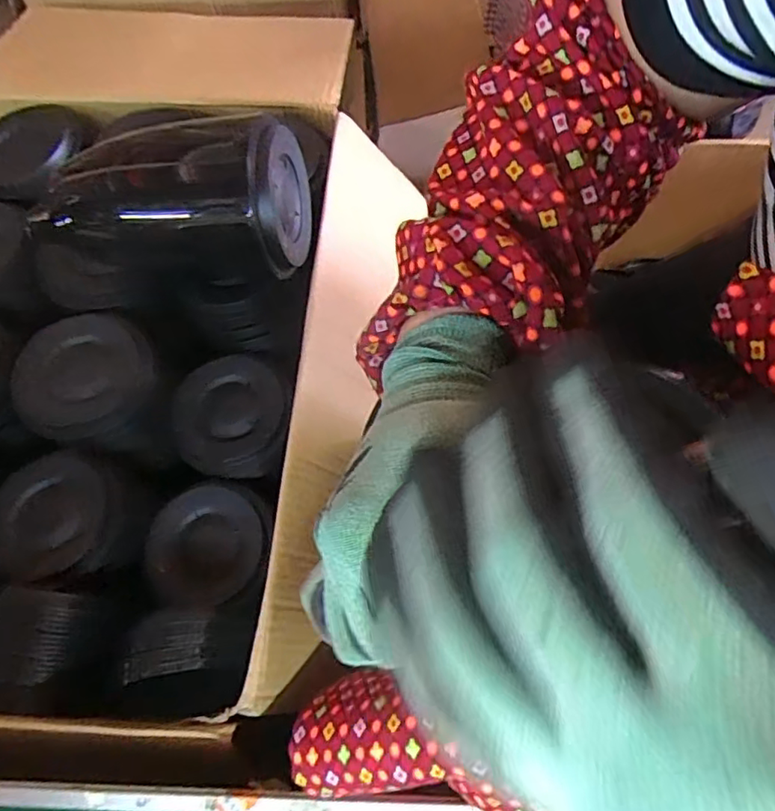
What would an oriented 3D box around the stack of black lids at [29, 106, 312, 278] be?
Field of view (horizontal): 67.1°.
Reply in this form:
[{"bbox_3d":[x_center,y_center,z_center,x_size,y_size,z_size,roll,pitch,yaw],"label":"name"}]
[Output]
[{"bbox_3d":[-0.178,-0.178,0.486,0.217,0.084,0.107,5,68,4],"label":"stack of black lids"}]

